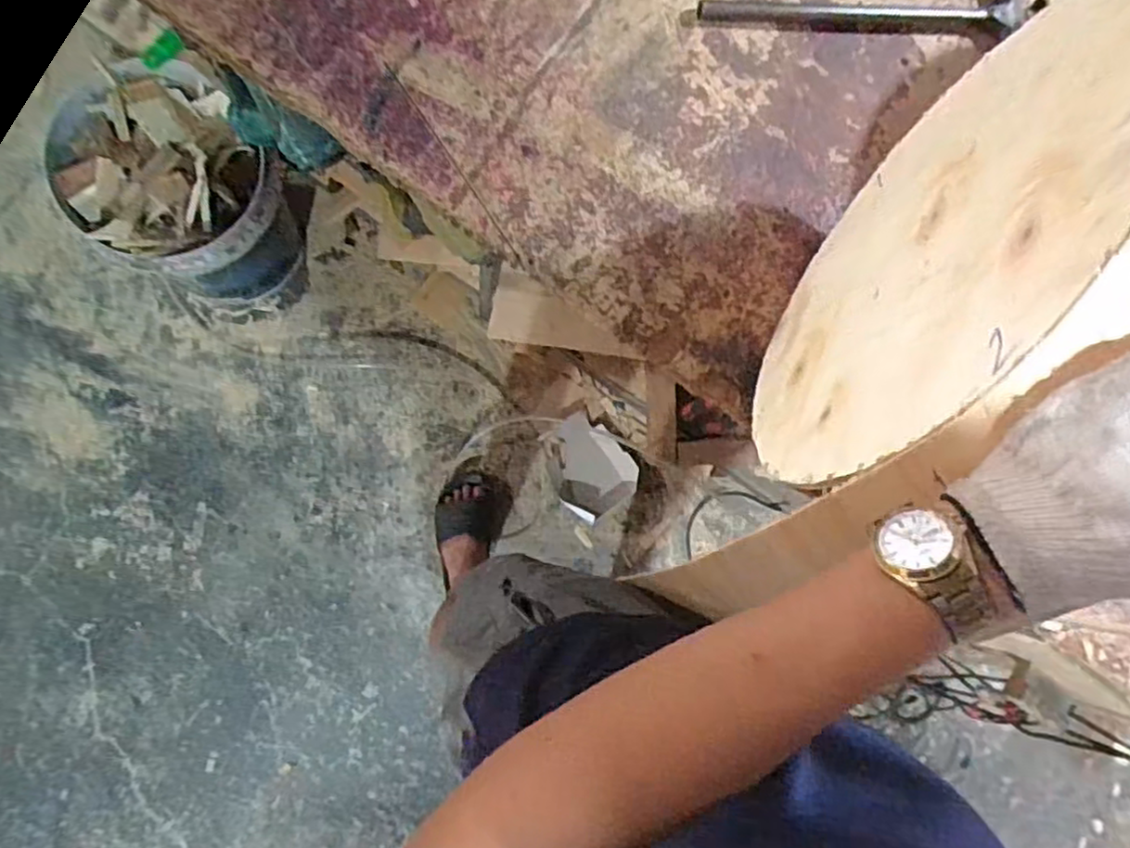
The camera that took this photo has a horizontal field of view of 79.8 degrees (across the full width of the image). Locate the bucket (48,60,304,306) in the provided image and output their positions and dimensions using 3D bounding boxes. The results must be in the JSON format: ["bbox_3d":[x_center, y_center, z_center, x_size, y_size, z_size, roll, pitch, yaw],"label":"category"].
[{"bbox_3d":[-0.536,-0.318,1.001,0.225,0.314,0.229,0,87,-9],"label":"bucket"}]

